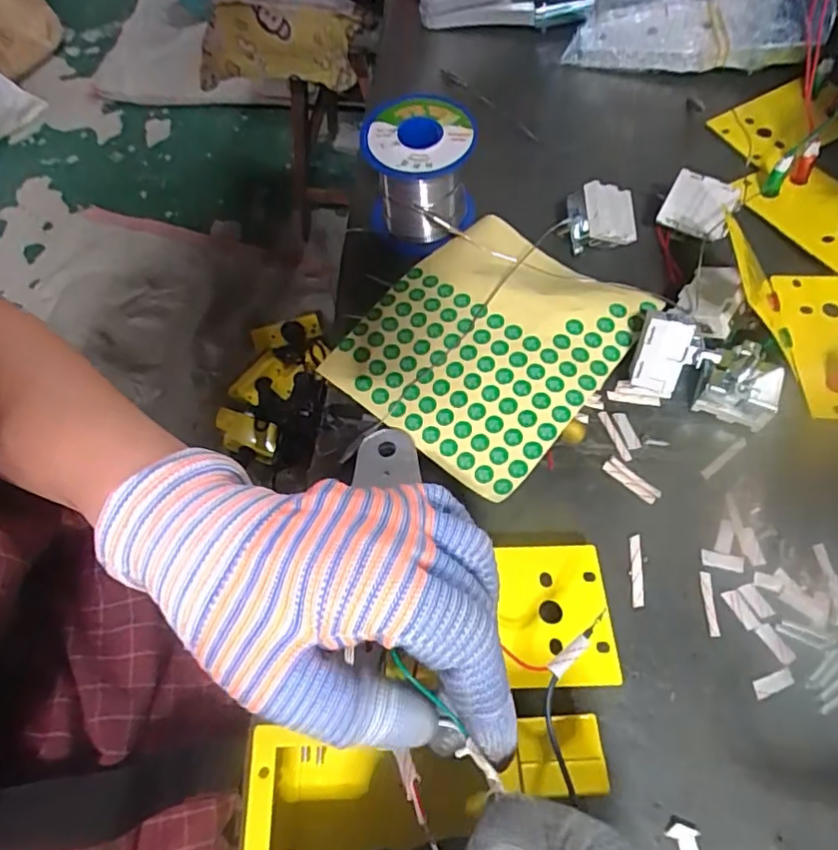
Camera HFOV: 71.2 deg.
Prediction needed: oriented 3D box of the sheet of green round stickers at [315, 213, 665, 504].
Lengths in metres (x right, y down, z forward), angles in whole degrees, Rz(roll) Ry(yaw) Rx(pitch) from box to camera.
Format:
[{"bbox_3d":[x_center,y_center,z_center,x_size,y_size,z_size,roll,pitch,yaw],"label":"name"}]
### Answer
[{"bbox_3d":[0.039,-0.049,0.327,0.131,0.014,0.146,37,72,17],"label":"sheet of green round stickers"}]

